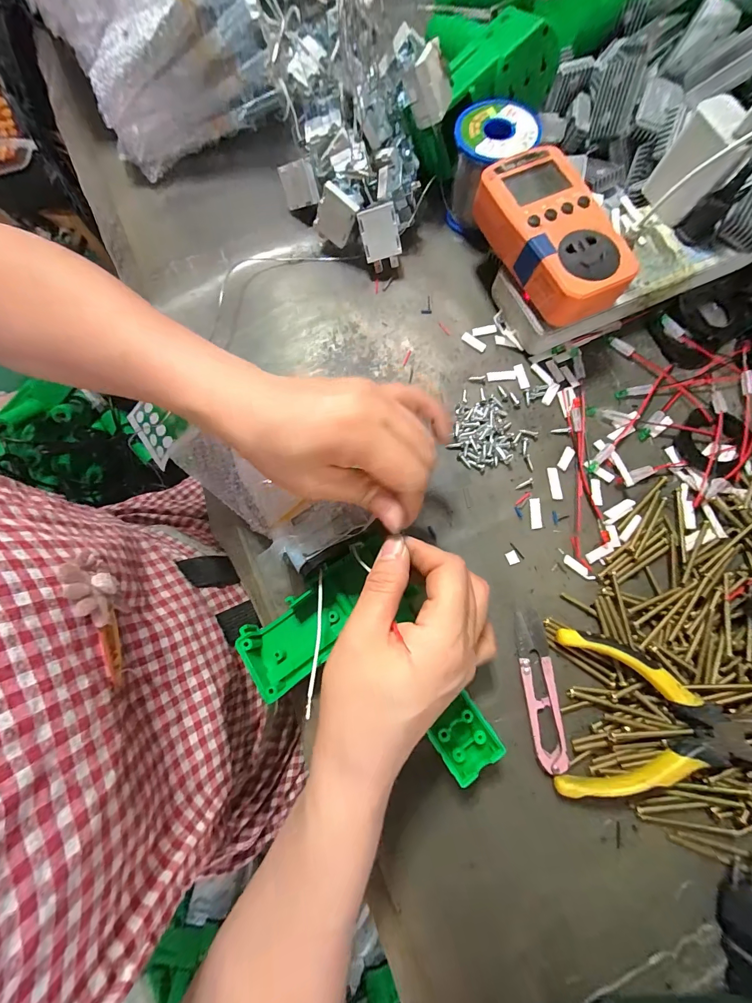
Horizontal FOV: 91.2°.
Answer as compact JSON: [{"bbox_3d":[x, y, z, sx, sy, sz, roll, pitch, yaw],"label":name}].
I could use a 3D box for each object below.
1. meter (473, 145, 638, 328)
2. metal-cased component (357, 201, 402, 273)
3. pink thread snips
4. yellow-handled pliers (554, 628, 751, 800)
[{"bbox_3d":[0.128,-0.194,0.271,0.068,0.033,0.127,-25,78,-4],"label":"meter"},{"bbox_3d":[0.005,-0.220,0.311,0.031,0.045,0.011,-7,46,12],"label":"metal-cased component"},{"bbox_3d":[0.111,0.124,0.248,0.020,0.009,0.099,-6,77,0],"label":"pink thread snips"},{"bbox_3d":[0.187,0.141,0.230,0.136,0.032,0.095,8,78,3],"label":"yellow-handled pliers"}]

